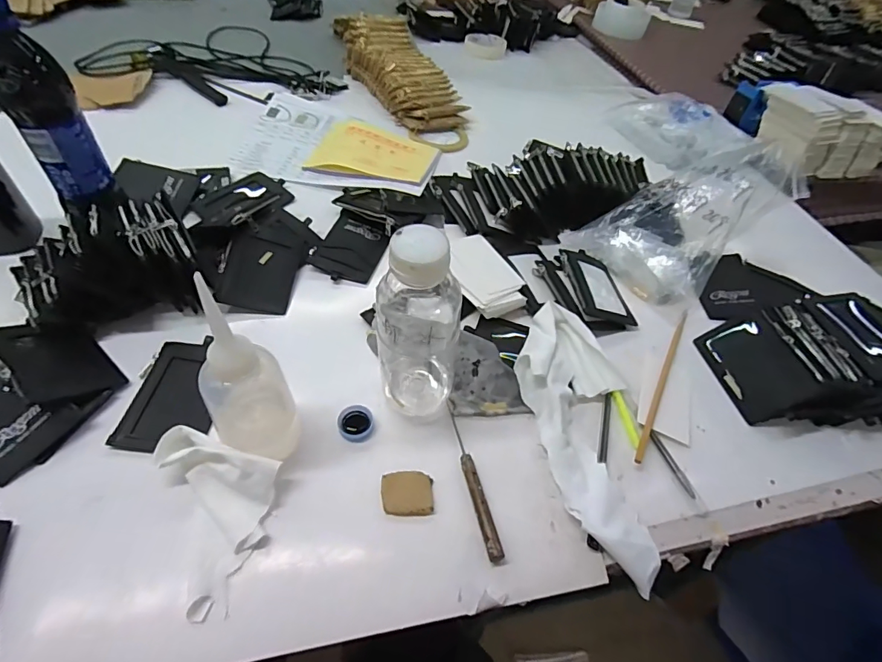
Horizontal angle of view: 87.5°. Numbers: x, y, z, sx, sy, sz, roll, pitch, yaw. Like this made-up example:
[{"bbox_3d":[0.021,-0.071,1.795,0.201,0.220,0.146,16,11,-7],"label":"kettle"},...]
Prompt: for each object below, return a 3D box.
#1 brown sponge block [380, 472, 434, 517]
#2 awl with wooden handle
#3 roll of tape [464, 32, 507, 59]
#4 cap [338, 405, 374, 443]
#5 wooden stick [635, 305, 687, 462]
[{"bbox_3d":[-0.027,0.132,0.373,0.041,0.008,0.033,1,50,-5],"label":"brown sponge block"},{"bbox_3d":[0.024,0.119,0.387,0.011,0.013,0.140,-10,52,-13],"label":"awl with wooden handle"},{"bbox_3d":[0.108,-0.693,1.121,0.099,0.032,0.099,3,50,-3],"label":"roll of tape"},{"bbox_3d":[-0.076,0.083,0.411,0.029,0.011,0.031,3,50,-3],"label":"cap"},{"bbox_3d":[0.234,0.045,0.478,0.009,0.014,0.234,27,52,16],"label":"wooden stick"}]

